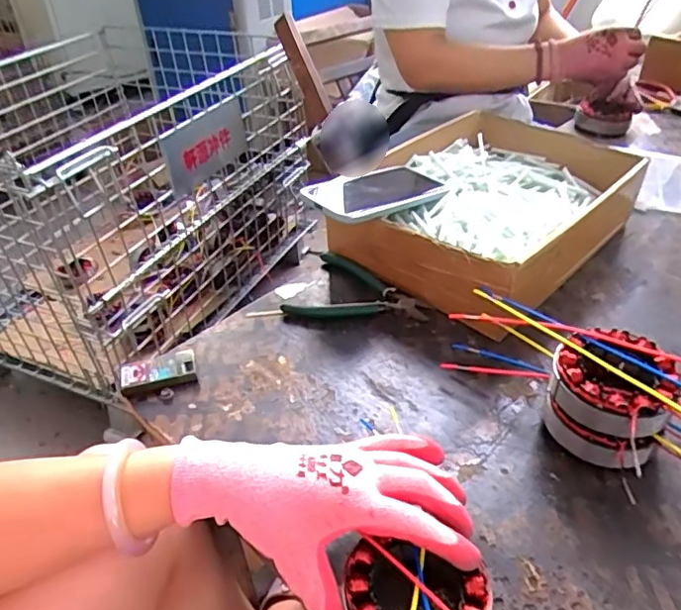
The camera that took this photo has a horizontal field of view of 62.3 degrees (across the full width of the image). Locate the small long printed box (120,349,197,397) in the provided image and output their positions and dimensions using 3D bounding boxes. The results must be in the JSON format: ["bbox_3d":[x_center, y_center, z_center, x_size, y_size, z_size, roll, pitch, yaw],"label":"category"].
[{"bbox_3d":[-0.170,0.064,0.529,0.067,0.016,0.038,-14,39,-14],"label":"small long printed box"}]

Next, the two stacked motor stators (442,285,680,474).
[{"bbox_3d":[0.186,0.057,0.466,0.092,0.078,0.204,-33,46,-33],"label":"two stacked motor stators"}]

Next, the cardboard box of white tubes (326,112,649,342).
[{"bbox_3d":[0.179,-0.119,0.663,0.364,0.085,0.249,-33,46,-32],"label":"cardboard box of white tubes"}]

